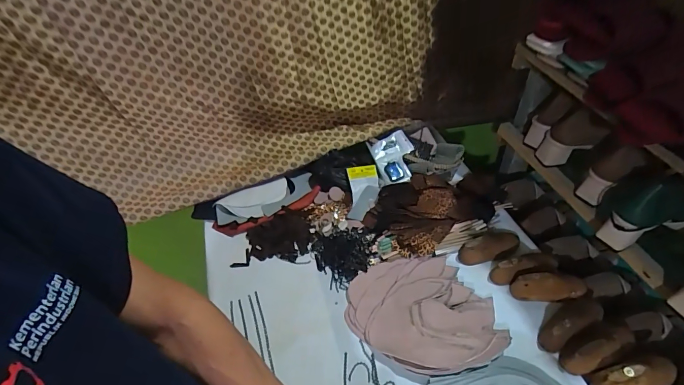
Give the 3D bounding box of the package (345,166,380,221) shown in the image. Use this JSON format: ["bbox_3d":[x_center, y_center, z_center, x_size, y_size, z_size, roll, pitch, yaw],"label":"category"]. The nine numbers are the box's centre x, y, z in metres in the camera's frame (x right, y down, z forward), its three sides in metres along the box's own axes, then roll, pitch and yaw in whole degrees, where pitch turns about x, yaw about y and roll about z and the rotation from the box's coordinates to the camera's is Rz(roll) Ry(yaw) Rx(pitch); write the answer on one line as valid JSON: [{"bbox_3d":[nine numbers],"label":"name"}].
[{"bbox_3d":[0.052,0.000,0.826,0.079,0.012,0.132,2,72,-18],"label":"package"}]

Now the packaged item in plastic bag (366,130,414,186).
[{"bbox_3d":[0.135,-0.086,0.892,0.107,0.022,0.148,-16,63,1],"label":"packaged item in plastic bag"}]

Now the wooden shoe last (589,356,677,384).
[{"bbox_3d":[0.467,0.281,0.535,0.143,0.053,0.047,-12,45,-5],"label":"wooden shoe last"}]

